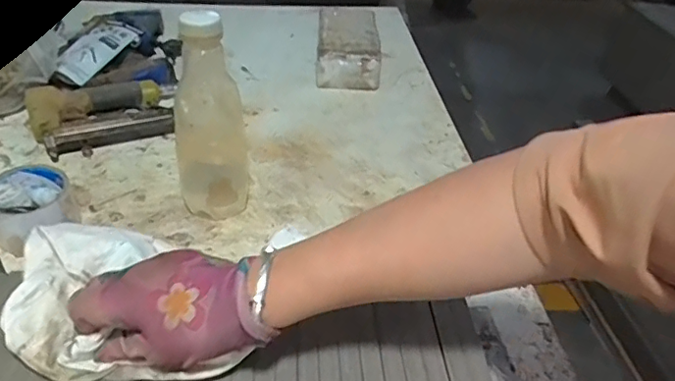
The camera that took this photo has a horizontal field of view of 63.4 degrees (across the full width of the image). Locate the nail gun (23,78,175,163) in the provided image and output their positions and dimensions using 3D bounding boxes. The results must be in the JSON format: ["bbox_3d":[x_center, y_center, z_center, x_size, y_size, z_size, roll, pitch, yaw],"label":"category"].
[{"bbox_3d":[-0.325,-0.106,0.758,0.190,0.043,0.139,-10,39,-19],"label":"nail gun"}]

